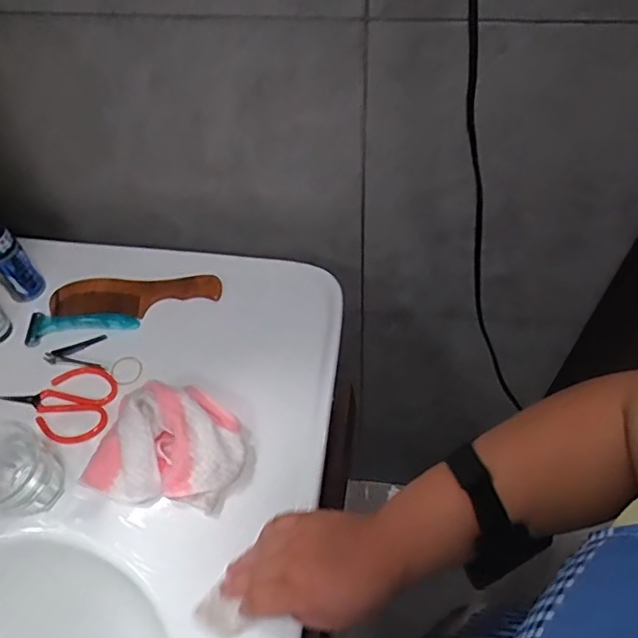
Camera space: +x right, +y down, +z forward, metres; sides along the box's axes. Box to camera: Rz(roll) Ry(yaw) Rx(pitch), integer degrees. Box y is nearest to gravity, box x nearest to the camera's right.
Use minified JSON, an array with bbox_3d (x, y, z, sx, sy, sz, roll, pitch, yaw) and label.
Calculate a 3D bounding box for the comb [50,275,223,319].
[{"bbox_3d":[-0.200,-0.025,0.624,0.181,0.012,0.050,0,55,4],"label":"comb"}]

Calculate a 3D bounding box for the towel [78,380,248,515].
[{"bbox_3d":[-0.136,0.109,0.506,0.141,0.039,0.101,3,55,7],"label":"towel"}]

